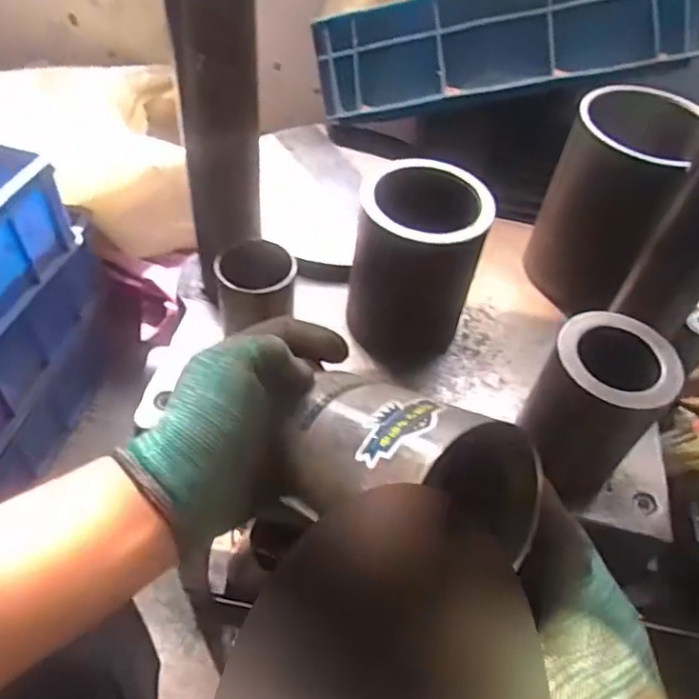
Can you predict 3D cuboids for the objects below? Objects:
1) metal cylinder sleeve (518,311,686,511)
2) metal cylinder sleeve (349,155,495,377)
[{"bbox_3d":[0.196,0.048,0.502,0.087,0.147,0.094,3,49,-3],"label":"metal cylinder sleeve"},{"bbox_3d":[0.061,-0.073,0.571,0.099,0.160,0.095,29,53,18],"label":"metal cylinder sleeve"}]

